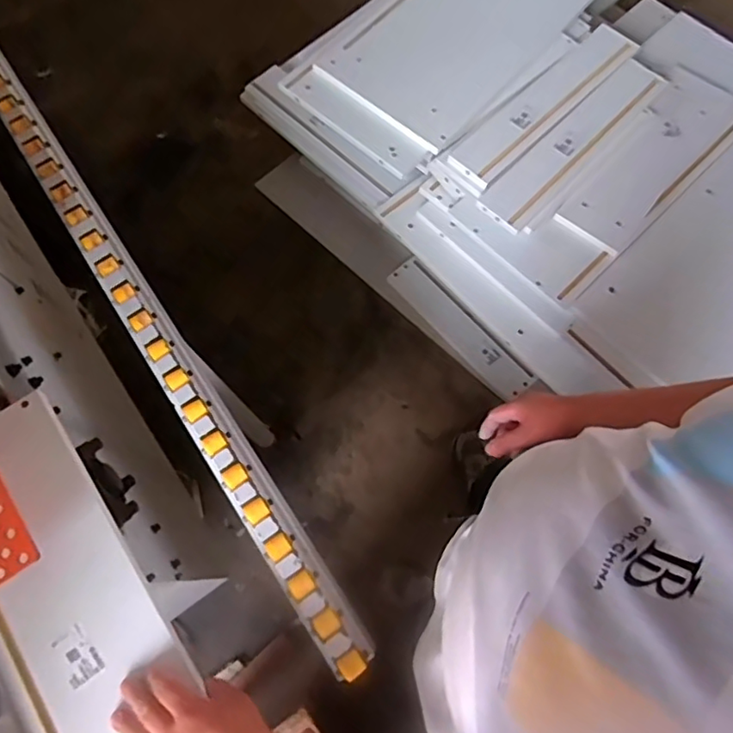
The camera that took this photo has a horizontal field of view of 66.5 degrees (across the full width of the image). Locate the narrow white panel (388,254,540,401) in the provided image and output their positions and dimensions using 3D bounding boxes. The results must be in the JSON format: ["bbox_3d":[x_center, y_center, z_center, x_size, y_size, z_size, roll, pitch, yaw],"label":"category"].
[{"bbox_3d":[0.212,-0.090,1.272,0.091,0.026,0.393,-44,76,6],"label":"narrow white panel"}]

